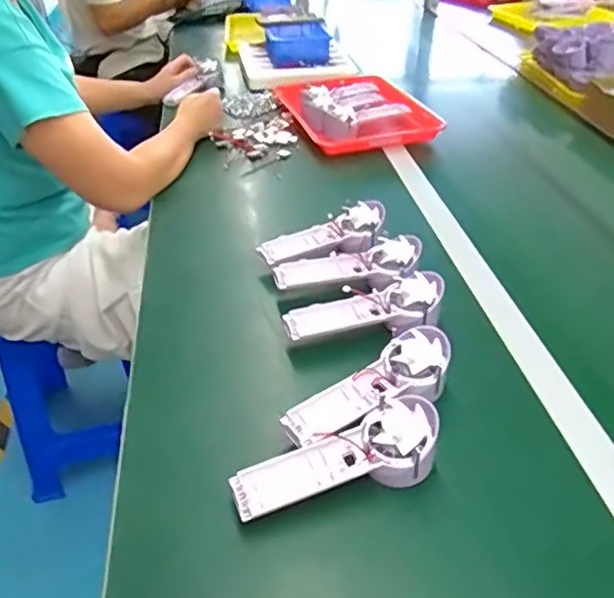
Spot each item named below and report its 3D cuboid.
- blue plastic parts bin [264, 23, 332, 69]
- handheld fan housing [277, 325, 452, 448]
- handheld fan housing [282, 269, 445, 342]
[{"bbox_3d":[-0.021,-0.572,1.328,0.142,0.075,0.146,-3,37,-3],"label":"blue plastic parts bin"},{"bbox_3d":[0.059,0.083,0.547,0.180,0.041,0.065,-22,42,-26],"label":"handheld fan housing"},{"bbox_3d":[0.063,0.010,0.643,0.175,0.040,0.078,-7,37,-8],"label":"handheld fan housing"}]

